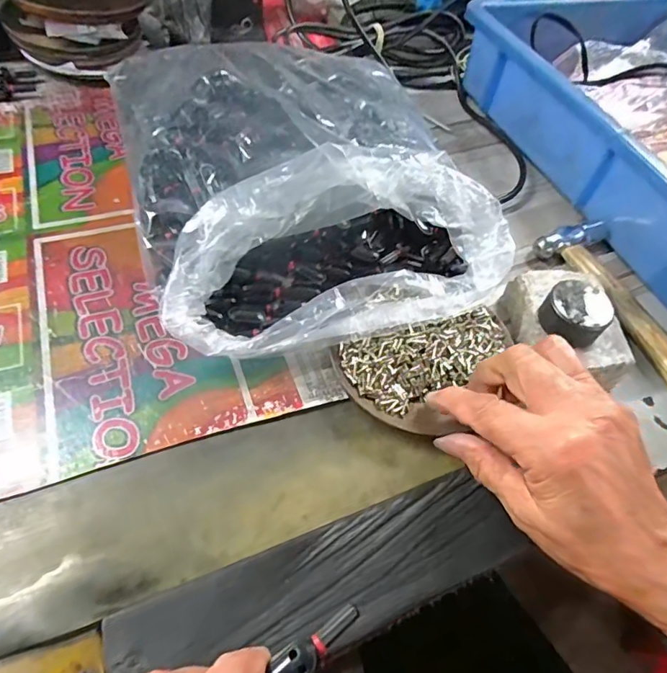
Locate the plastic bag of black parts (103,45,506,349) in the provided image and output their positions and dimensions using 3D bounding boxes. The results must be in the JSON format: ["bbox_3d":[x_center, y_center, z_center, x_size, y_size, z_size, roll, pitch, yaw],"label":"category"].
[{"bbox_3d":[-0.023,-0.121,0.353,0.230,0.068,0.270,-10,56,-14],"label":"plastic bag of black parts"}]

